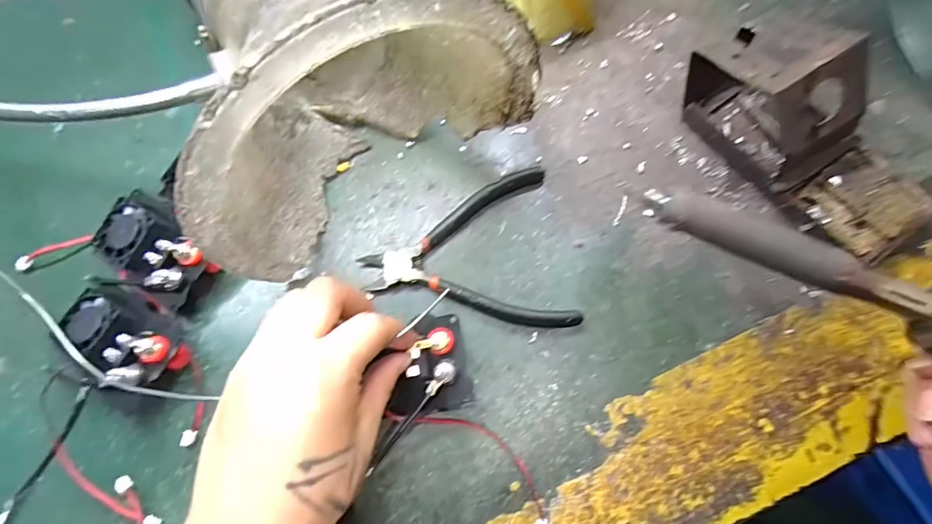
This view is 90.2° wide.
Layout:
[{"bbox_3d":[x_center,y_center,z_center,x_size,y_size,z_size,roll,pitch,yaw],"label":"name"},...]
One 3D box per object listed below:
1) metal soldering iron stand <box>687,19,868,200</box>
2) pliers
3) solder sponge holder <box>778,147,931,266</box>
[{"bbox_3d":[0.207,-0.107,0.311,0.064,0.082,0.103,-32,74,-9],"label":"metal soldering iron stand"},{"bbox_3d":[-0.001,-0.004,0.320,0.136,0.012,0.113,-8,72,-1],"label":"pliers"},{"bbox_3d":[0.267,-0.037,0.318,0.073,0.022,0.065,-32,74,-9],"label":"solder sponge holder"}]

